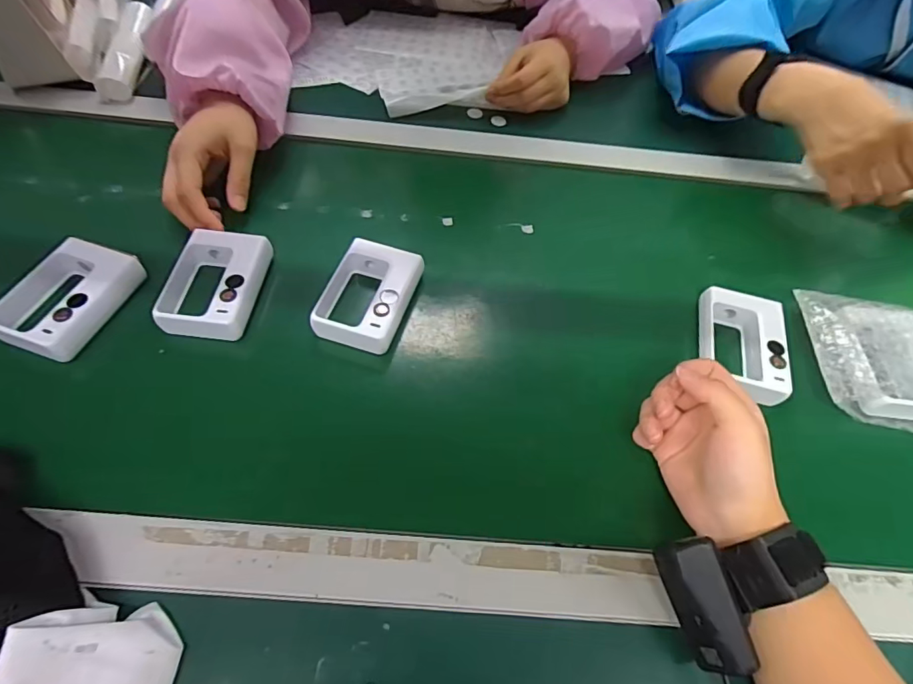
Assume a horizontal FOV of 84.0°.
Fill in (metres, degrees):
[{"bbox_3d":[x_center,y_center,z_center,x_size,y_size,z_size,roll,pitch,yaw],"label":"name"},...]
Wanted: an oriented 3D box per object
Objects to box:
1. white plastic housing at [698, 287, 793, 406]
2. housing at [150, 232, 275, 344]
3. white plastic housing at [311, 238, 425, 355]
[{"bbox_3d":[0.238,0.002,0.424,0.065,0.027,0.091,15,56,5],"label":"white plastic housing"},{"bbox_3d":[-0.202,-0.050,0.426,0.064,0.029,0.098,8,55,0],"label":"housing"},{"bbox_3d":[-0.074,-0.040,0.431,0.066,0.030,0.097,16,56,6],"label":"white plastic housing"}]

